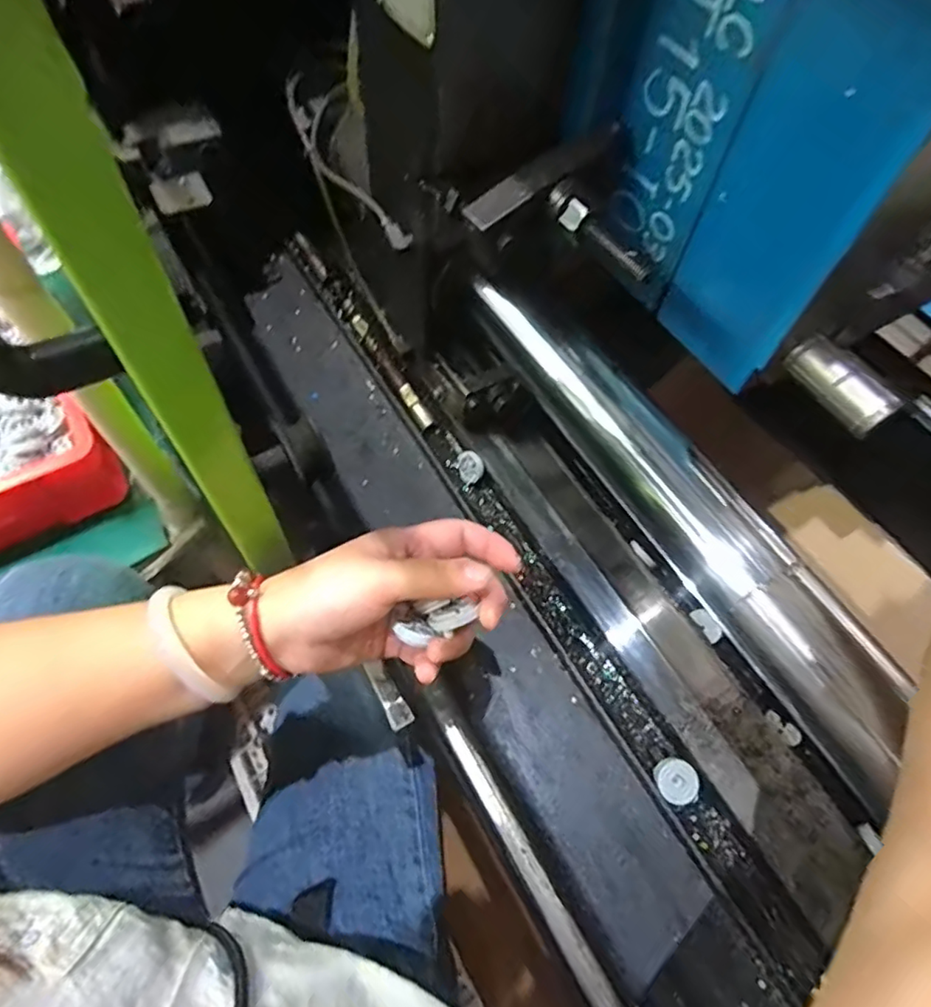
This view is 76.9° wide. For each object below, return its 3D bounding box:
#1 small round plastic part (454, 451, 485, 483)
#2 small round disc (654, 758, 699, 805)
[{"bbox_3d":[0.004,-0.035,0.549,0.026,0.014,0.028,-36,94,12],"label":"small round plastic part"},{"bbox_3d":[0.152,0.200,0.423,0.029,0.010,0.029,-7,62,14],"label":"small round disc"}]

